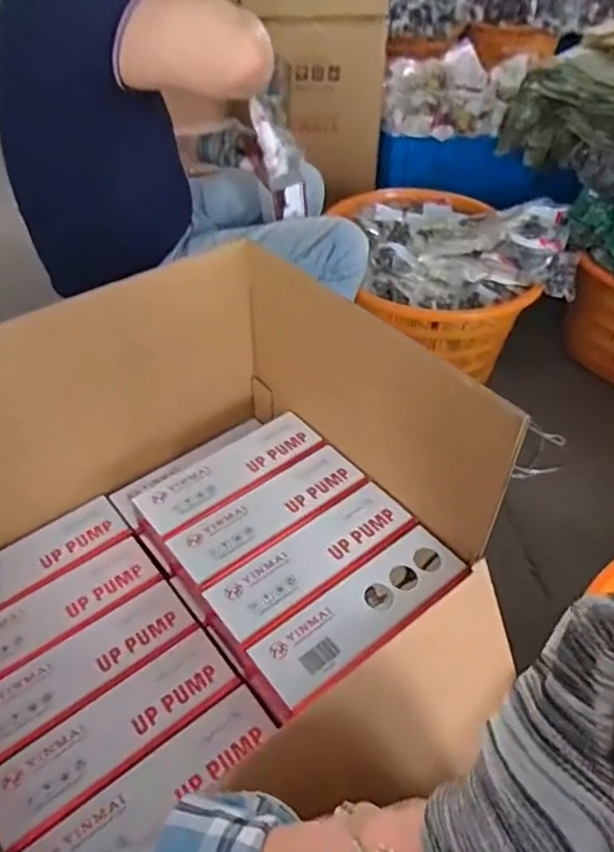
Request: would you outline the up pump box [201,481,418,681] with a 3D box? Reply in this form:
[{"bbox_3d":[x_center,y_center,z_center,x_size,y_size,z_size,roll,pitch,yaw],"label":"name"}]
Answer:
[{"bbox_3d":[0.008,0.173,0.702,0.256,0.072,0.089,-29,51,-26],"label":"up pump box"}]

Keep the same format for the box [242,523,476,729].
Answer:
[{"bbox_3d":[0.058,0.217,0.648,0.249,0.070,0.080,-28,51,-26],"label":"box"}]

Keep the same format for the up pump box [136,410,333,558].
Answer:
[{"bbox_3d":[-0.097,0.079,0.800,0.252,0.081,0.088,-29,51,-26],"label":"up pump box"}]

